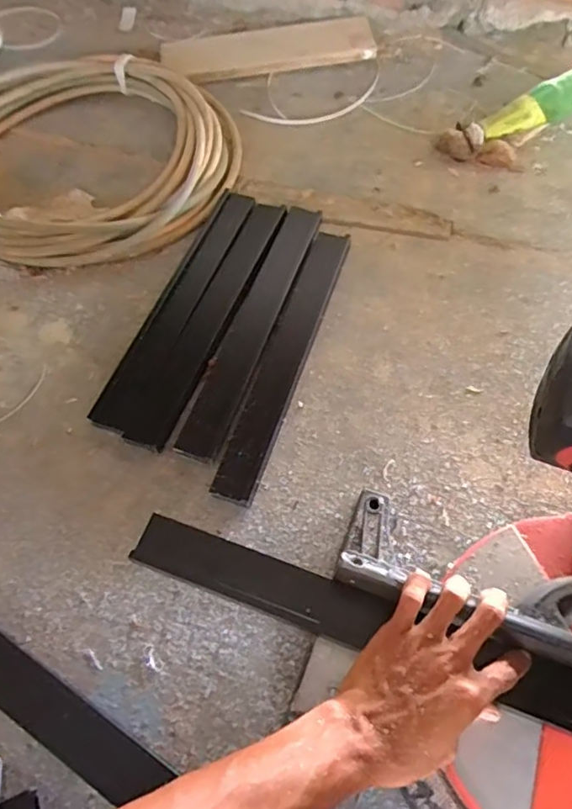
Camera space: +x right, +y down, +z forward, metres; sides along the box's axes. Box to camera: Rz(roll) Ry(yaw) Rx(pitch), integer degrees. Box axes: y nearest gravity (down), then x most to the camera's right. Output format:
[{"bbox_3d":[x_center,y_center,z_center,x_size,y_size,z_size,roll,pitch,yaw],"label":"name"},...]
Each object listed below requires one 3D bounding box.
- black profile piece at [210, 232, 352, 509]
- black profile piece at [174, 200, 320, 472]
[{"bbox_3d":[0.003,-0.058,0.705,0.043,0.016,0.383,16,64,12],"label":"black profile piece"},{"bbox_3d":[-0.037,-0.099,0.723,0.052,0.018,0.378,16,64,12],"label":"black profile piece"}]

